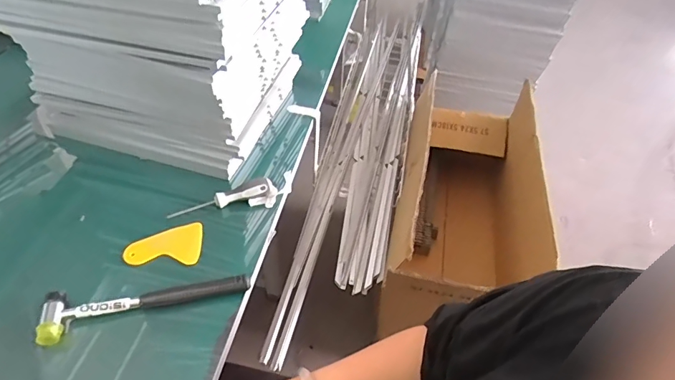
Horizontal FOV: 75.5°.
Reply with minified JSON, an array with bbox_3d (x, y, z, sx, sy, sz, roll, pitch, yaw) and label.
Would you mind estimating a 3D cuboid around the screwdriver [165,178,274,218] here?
[{"bbox_3d":[-0.179,0.009,0.670,0.154,0.023,0.036,-15,49,-17],"label":"screwdriver"}]

